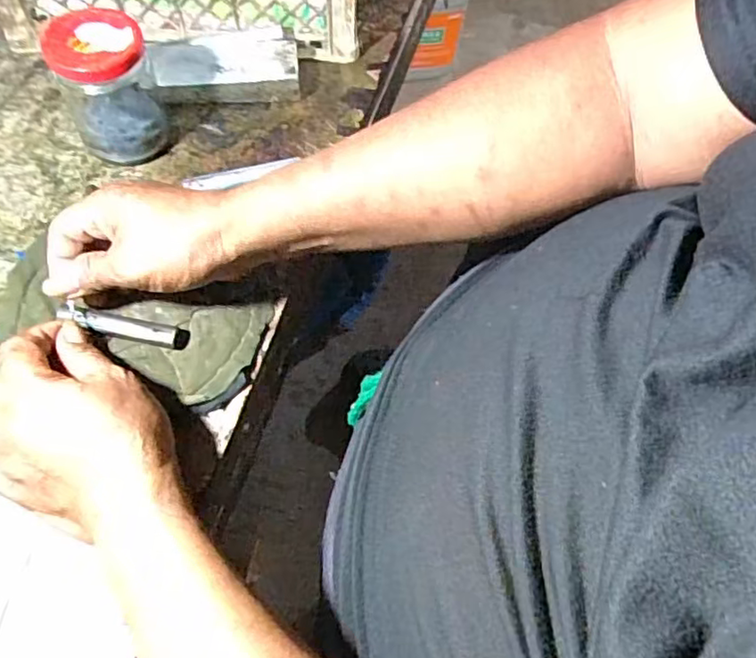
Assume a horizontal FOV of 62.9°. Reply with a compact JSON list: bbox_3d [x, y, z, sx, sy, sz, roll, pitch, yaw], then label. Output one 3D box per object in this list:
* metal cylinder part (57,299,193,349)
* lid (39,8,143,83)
[{"bbox_3d":[-0.166,-0.002,0.404,0.082,0.011,0.017,15,61,-5],"label":"metal cylinder part"},{"bbox_3d":[-0.194,-0.194,0.420,0.062,0.015,0.058,1,61,-1],"label":"lid"}]

